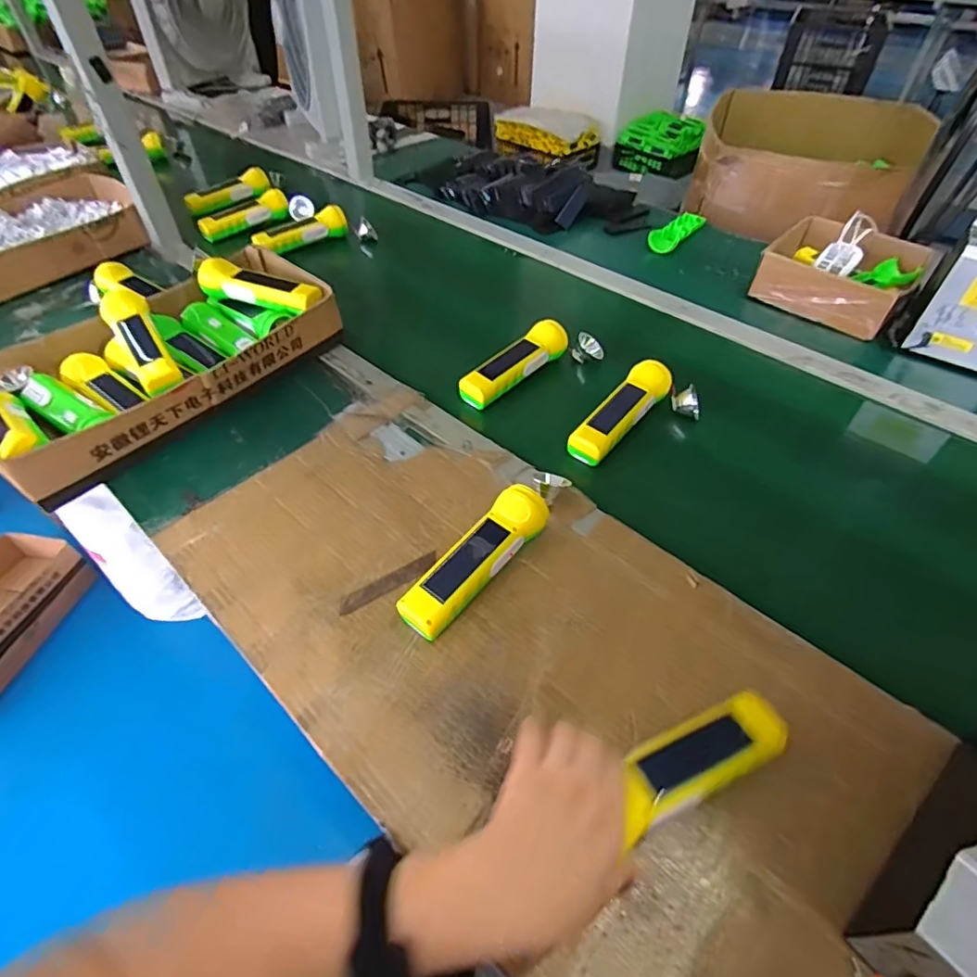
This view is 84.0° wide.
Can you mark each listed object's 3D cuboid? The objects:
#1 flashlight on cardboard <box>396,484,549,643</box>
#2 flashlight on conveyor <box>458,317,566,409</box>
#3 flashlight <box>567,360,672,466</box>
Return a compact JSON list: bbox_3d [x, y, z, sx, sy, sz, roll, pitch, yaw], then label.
[{"bbox_3d":[-0.009,0.066,0.499,0.050,0.049,0.172,31,55,25],"label":"flashlight on cardboard"},{"bbox_3d":[0.034,-0.163,0.707,0.166,0.046,0.047,-36,57,-27],"label":"flashlight on conveyor"},{"bbox_3d":[0.159,-0.092,0.643,0.050,0.046,0.168,31,55,25],"label":"flashlight"}]

